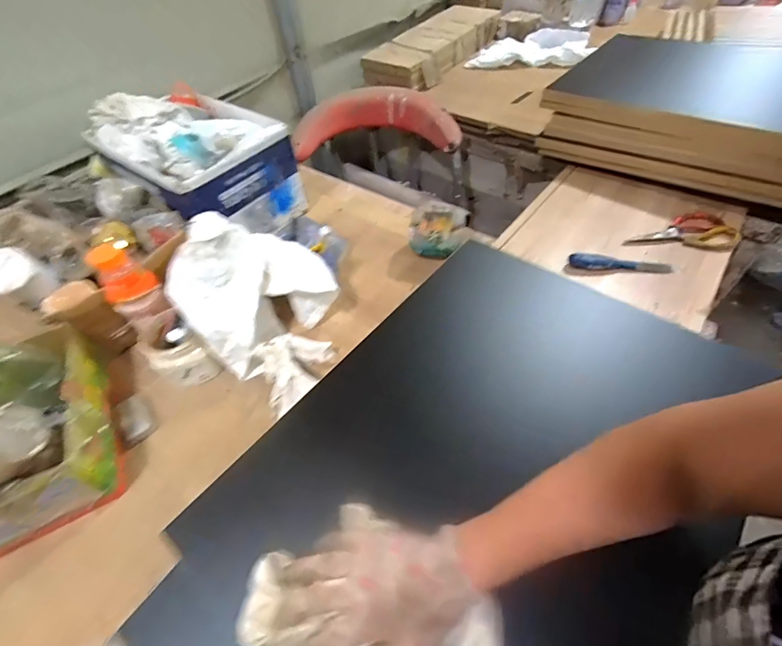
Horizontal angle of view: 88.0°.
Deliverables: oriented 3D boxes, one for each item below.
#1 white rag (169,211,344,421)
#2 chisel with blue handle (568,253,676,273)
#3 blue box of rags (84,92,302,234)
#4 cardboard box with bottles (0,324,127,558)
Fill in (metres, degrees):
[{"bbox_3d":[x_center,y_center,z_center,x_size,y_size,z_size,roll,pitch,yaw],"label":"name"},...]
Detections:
[{"bbox_3d":[-0.179,-0.035,0.601,0.189,0.202,0.195,26,56,24],"label":"white rag"},{"bbox_3d":[0.415,-0.107,0.727,0.182,0.023,0.023,3,50,7],"label":"chisel with blue handle"},{"bbox_3d":[-0.388,-0.322,0.828,0.330,0.195,0.249,29,58,26],"label":"blue box of rags"},{"bbox_3d":[-0.487,0.139,0.508,0.207,0.168,0.234,-29,53,-19],"label":"cardboard box with bottles"}]

